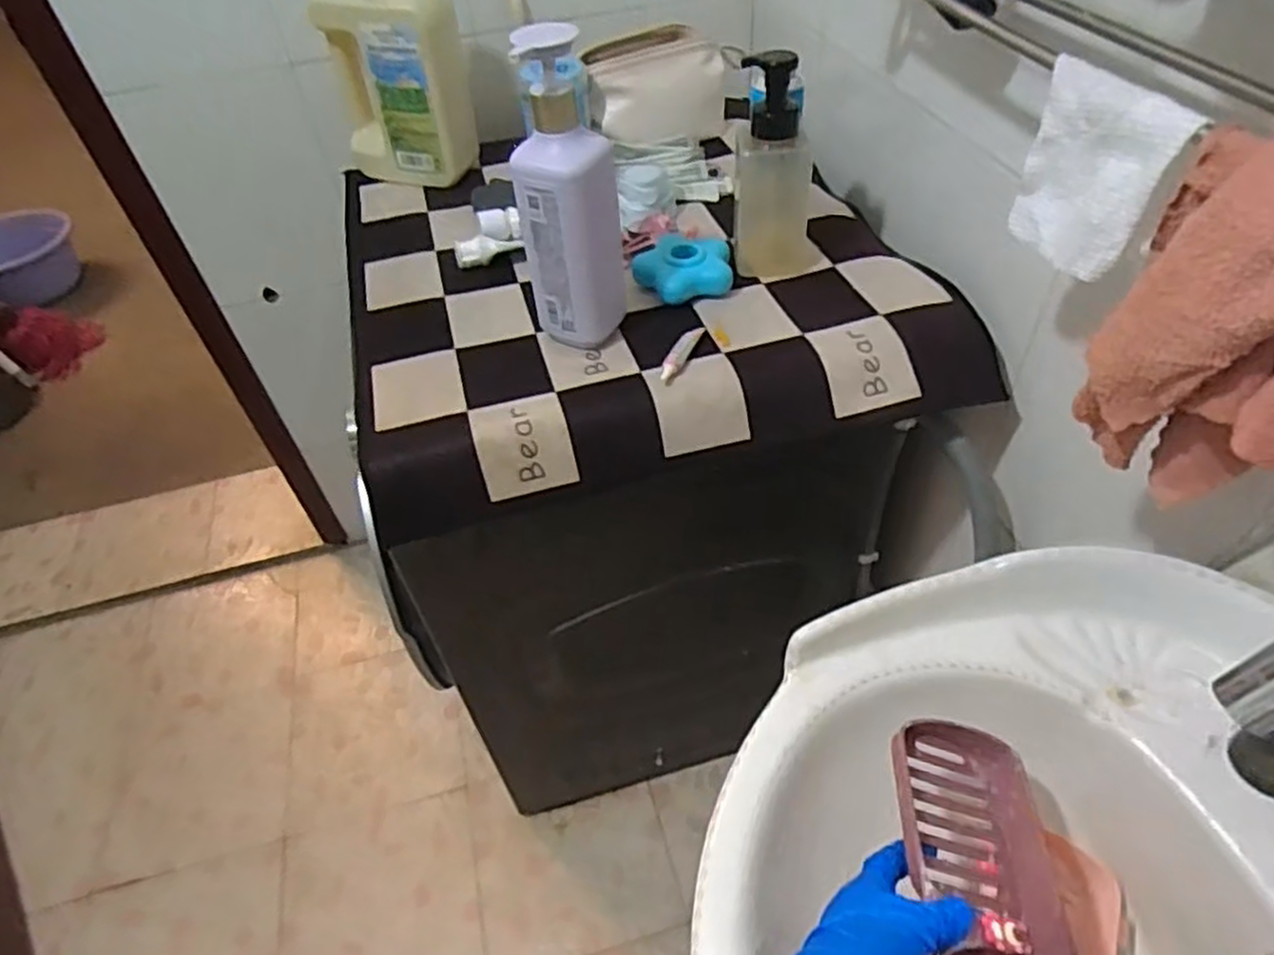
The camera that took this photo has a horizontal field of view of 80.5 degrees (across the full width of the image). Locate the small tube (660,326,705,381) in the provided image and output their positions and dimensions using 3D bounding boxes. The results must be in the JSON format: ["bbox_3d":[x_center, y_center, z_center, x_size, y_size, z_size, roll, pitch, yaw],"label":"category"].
[{"bbox_3d":[0.042,-0.117,0.693,0.016,0.009,0.079,16,51,18],"label":"small tube"}]

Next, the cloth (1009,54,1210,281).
[{"bbox_3d":[0.285,-0.192,0.481,0.018,0.106,0.109,-12,48,-7],"label":"cloth"}]

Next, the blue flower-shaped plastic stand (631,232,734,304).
[{"bbox_3d":[0.047,-0.220,0.776,0.098,0.031,0.091,-1,47,3],"label":"blue flower-shaped plastic stand"}]

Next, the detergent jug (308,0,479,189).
[{"bbox_3d":[-0.286,-0.479,0.884,0.162,0.257,0.078,15,50,17],"label":"detergent jug"}]

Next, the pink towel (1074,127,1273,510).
[{"bbox_3d":[0.330,-0.073,0.412,0.126,0.202,0.079,29,56,27],"label":"pink towel"}]

